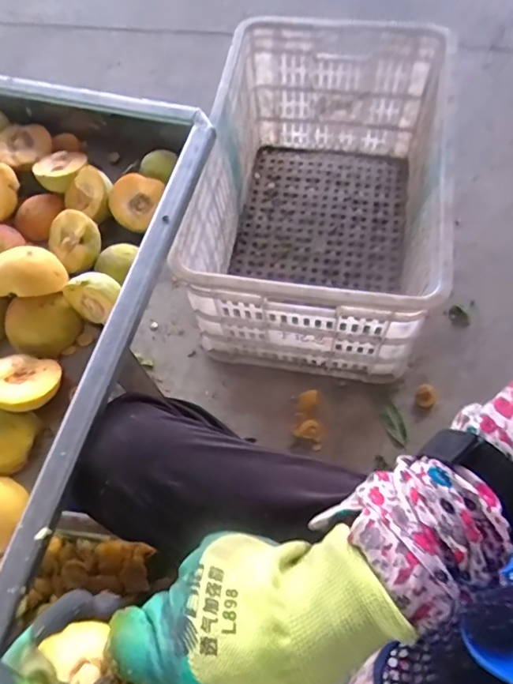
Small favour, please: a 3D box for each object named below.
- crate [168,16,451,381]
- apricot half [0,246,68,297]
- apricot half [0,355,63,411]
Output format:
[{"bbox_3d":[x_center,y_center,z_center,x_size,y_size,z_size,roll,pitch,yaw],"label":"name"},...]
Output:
[{"bbox_3d":[0.109,-0.237,0.867,0.354,0.282,0.525,8,66,6],"label":"crate"},{"bbox_3d":[-0.209,-0.059,0.457,0.071,0.035,0.046,-14,65,-4],"label":"apricot half"},{"bbox_3d":[-0.201,0.033,0.427,0.067,0.021,0.049,7,65,6],"label":"apricot half"}]

